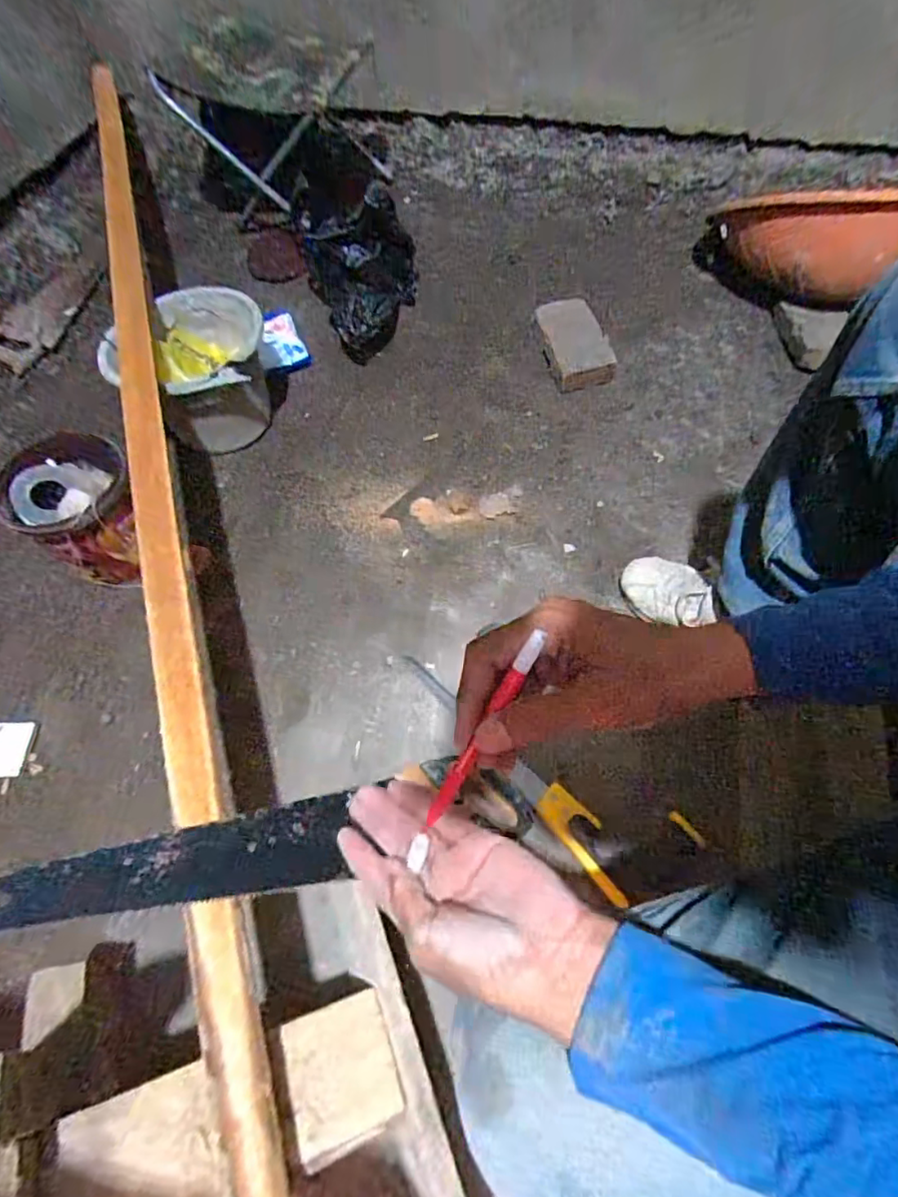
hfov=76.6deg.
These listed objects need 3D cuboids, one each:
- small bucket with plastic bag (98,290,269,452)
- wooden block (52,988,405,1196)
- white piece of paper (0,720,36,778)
[{"bbox_3d":[-0.398,-0.352,0.911,0.218,0.157,0.243,-3,62,0],"label":"small bucket with plastic bag"},{"bbox_3d":[-0.151,0.380,0.414,0.226,0.023,0.087,-7,63,-24],"label":"wooden block"},{"bbox_3d":[-0.549,0.186,0.704,0.058,0.004,0.068,3,65,1],"label":"white piece of paper"}]

